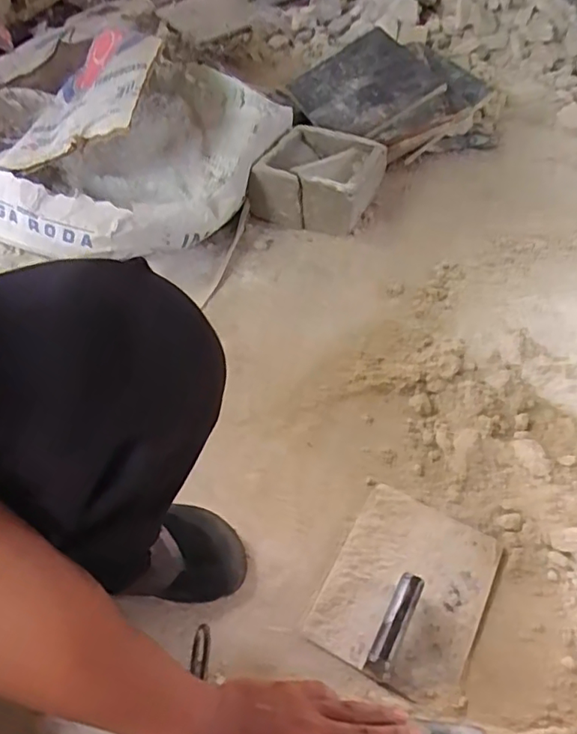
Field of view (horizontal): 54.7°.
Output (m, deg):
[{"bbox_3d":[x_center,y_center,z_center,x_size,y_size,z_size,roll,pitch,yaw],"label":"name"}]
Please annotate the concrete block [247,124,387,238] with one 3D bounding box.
[{"bbox_3d":[0.057,-0.358,1.057,0.208,0.121,0.198,17,54,10],"label":"concrete block"}]

